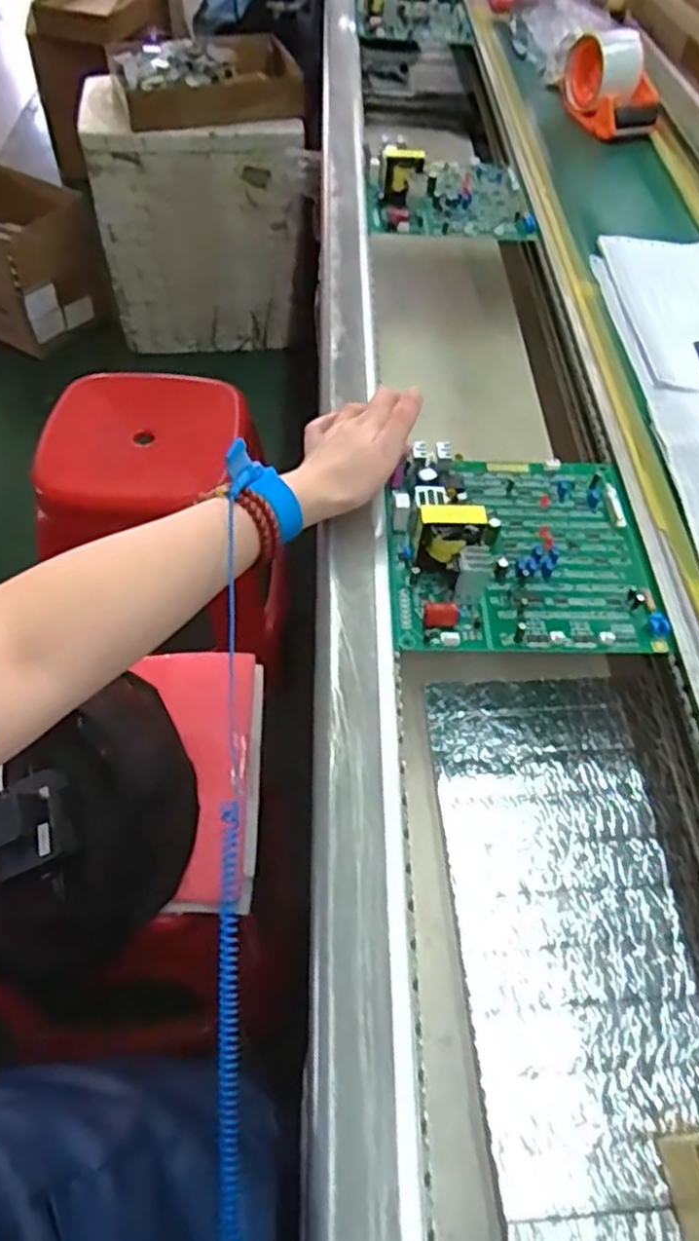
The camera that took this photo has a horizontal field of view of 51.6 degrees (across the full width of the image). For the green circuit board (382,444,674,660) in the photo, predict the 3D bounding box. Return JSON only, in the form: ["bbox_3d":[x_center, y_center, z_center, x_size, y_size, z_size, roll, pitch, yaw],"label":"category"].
[{"bbox_3d":[0.121,-0.061,0.502,0.179,0.052,0.174,2,56,-2],"label":"green circuit board"}]

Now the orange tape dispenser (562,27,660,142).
[{"bbox_3d":[0.329,-0.676,0.905,0.077,0.072,0.128,-11,58,-10],"label":"orange tape dispenser"}]

